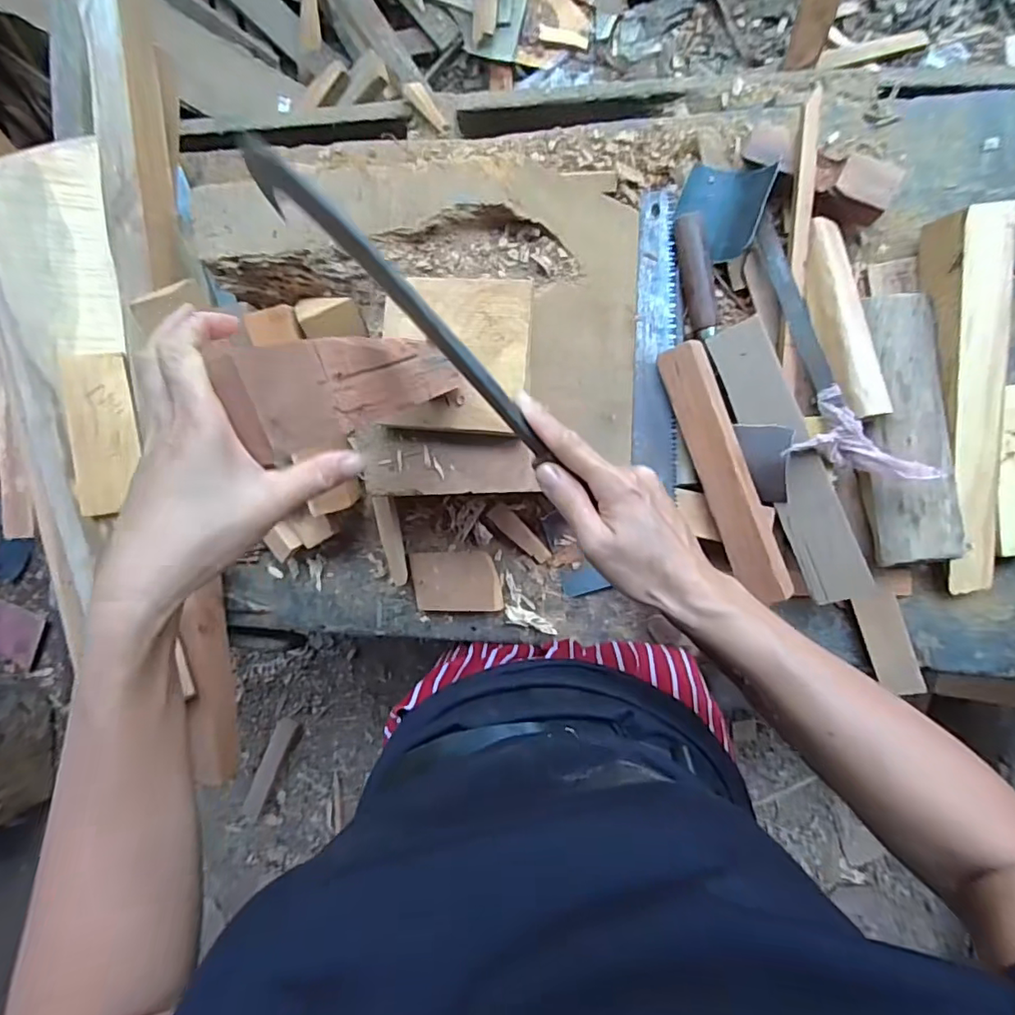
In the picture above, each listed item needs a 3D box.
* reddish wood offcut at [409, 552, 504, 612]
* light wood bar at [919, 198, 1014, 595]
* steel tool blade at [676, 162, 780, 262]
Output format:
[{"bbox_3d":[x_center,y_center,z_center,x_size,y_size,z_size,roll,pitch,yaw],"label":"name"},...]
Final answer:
[{"bbox_3d":[-0.064,0.093,0.686,0.109,0.016,0.074,-1,95,8],"label":"reddish wood offcut"},{"bbox_3d":[0.488,-0.104,0.567,0.061,0.046,0.390,-4,94,8],"label":"light wood bar"},{"bbox_3d":[0.231,-0.326,0.593,0.082,0.054,0.094,15,97,7],"label":"steel tool blade"}]

